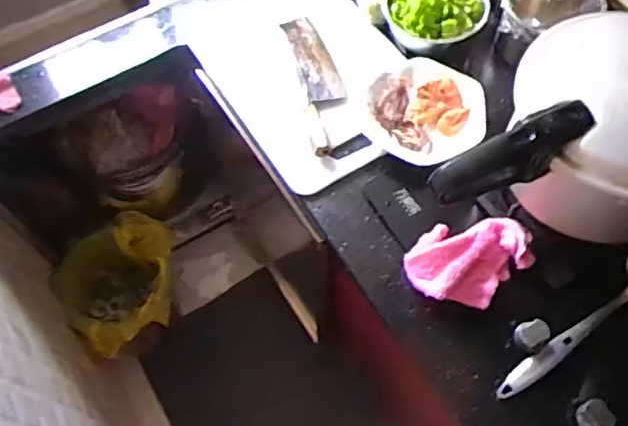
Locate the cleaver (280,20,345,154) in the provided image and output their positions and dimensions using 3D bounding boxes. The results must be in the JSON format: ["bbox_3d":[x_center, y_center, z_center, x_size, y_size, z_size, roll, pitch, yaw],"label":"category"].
[{"bbox_3d":[0.005,-0.225,1.001,0.072,0.021,0.296,-13,63,-5],"label":"cleaver"}]

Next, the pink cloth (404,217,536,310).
[{"bbox_3d":[0.213,0.067,0.828,0.165,0.042,0.109,-6,62,-1],"label":"pink cloth"}]

